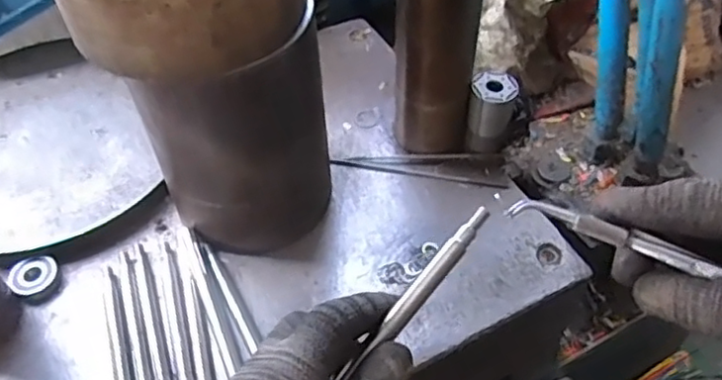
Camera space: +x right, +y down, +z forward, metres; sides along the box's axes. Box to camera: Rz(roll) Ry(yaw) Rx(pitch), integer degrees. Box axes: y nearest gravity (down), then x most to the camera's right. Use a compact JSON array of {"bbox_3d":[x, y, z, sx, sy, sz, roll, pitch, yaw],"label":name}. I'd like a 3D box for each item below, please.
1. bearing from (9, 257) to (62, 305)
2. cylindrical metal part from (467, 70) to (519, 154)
[{"bbox_3d":[-0.249,0.069,0.491,0.034,0.015,0.033,-1,50,2],"label":"bearing"},{"bbox_3d":[0.111,-0.062,0.549,0.036,0.075,0.031,8,51,9],"label":"cylindrical metal part"}]

